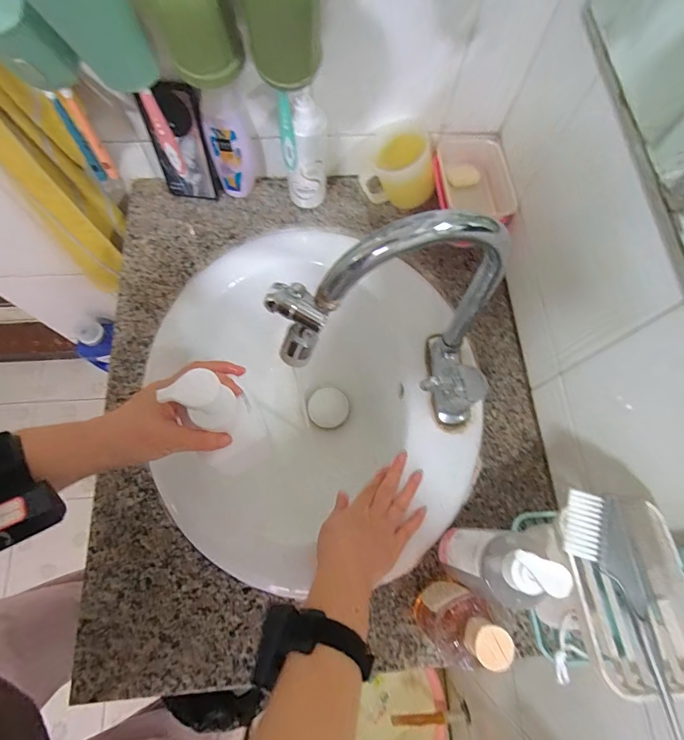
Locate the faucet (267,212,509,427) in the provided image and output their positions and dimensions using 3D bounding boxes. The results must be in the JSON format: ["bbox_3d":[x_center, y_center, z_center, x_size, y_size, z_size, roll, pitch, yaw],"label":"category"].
[{"bbox_3d":[0.061,-0.007,0.411,0.218,0.298,0.120,-17,73,-7],"label":"faucet"}]

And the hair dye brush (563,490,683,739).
[{"bbox_3d":[0.211,0.181,0.293,0.044,0.011,0.180,-7,60,-4],"label":"hair dye brush"}]

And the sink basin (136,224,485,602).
[{"bbox_3d":[-0.043,0.055,0.614,0.446,0.160,0.470,0,72,-1],"label":"sink basin"}]

